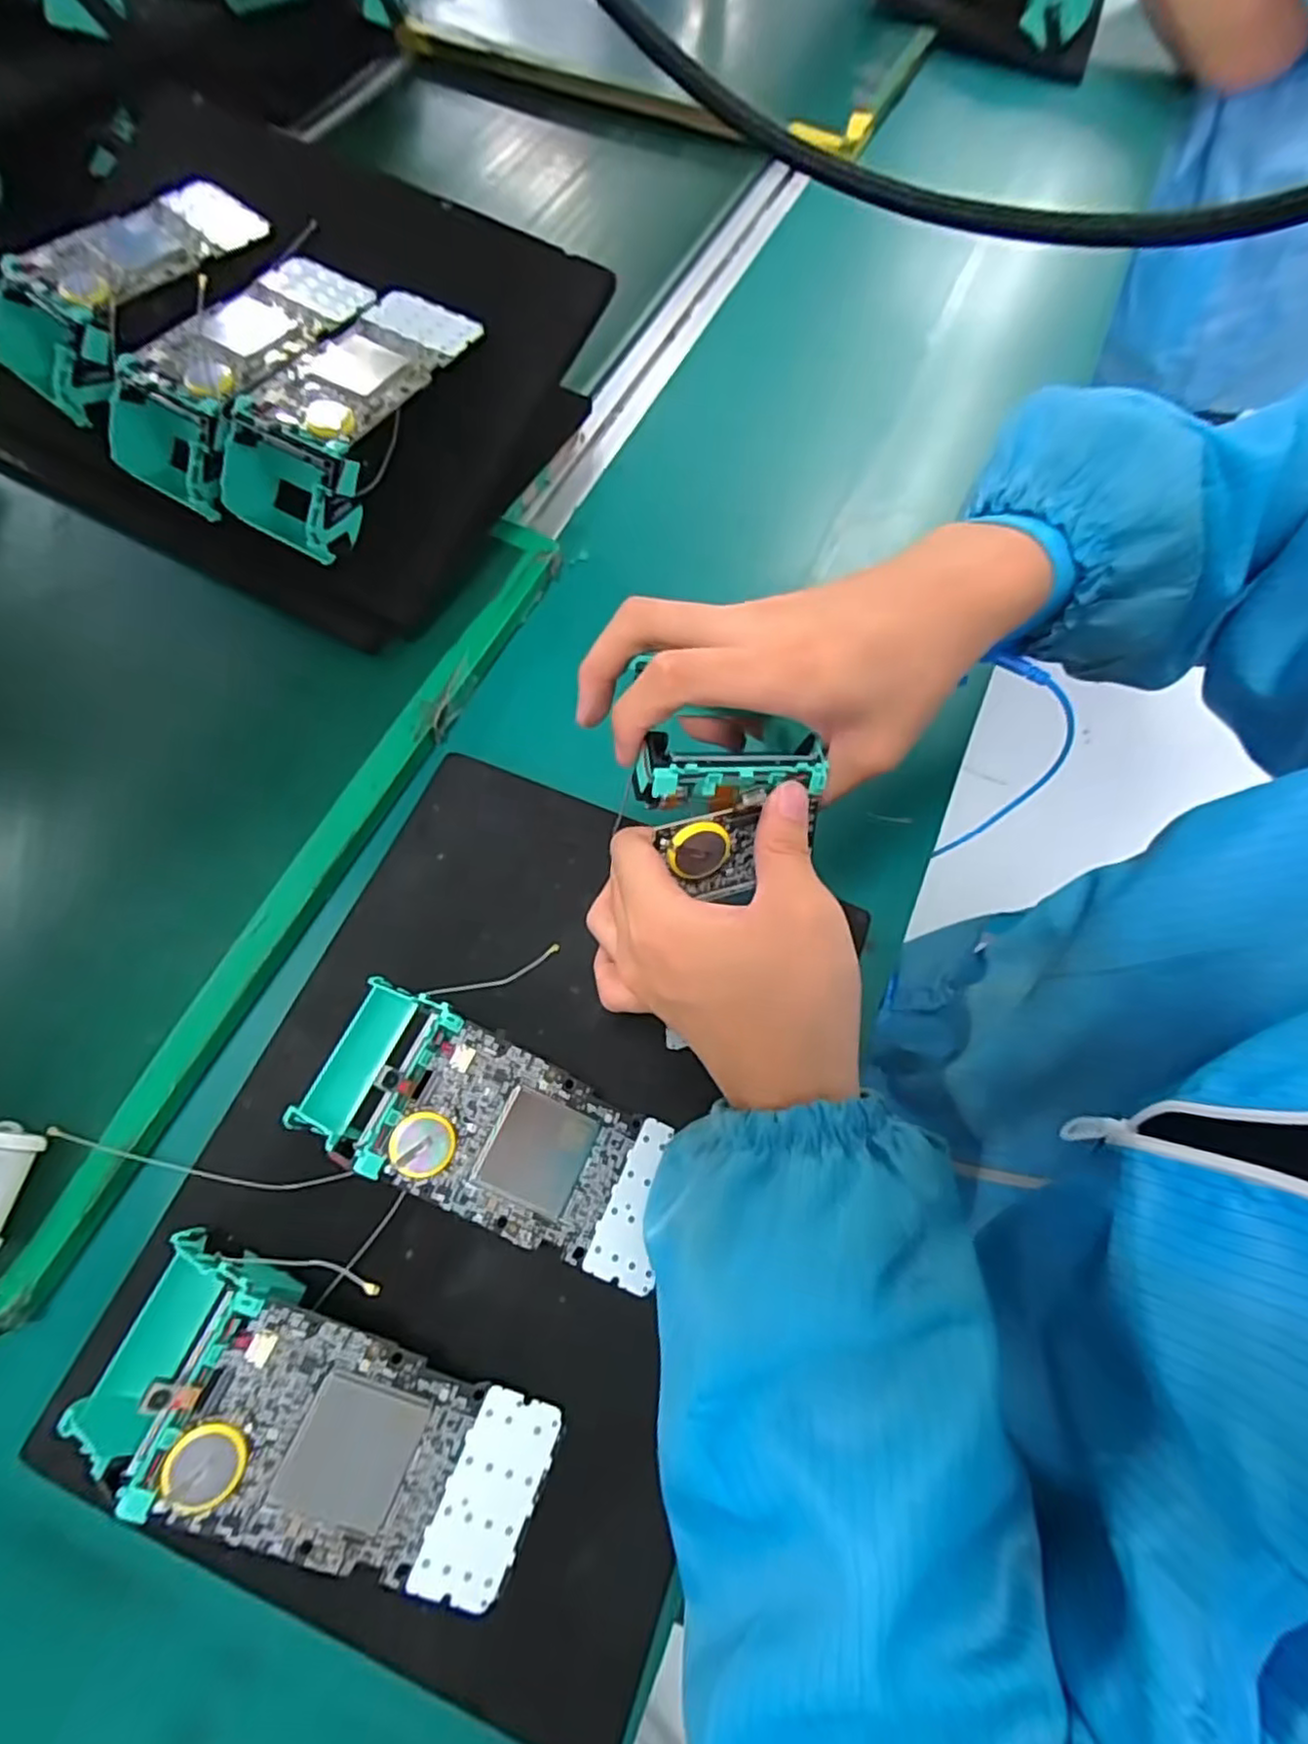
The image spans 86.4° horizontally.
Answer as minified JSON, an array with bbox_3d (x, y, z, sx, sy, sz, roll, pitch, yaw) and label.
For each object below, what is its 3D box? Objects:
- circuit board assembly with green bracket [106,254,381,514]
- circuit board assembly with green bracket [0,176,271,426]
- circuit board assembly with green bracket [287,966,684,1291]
[{"bbox_3d":[-0.237,-0.289,0.411,0.076,0.062,0.160,31,71,10],"label":"circuit board assembly with green bracket"},{"bbox_3d":[-0.313,-0.354,0.425,0.169,0.047,0.074,-42,76,-15],"label":"circuit board assembly with green bracket"},{"bbox_3d":[-0.068,0.110,0.297,0.161,0.048,0.074,23,70,7],"label":"circuit board assembly with green bracket"}]

